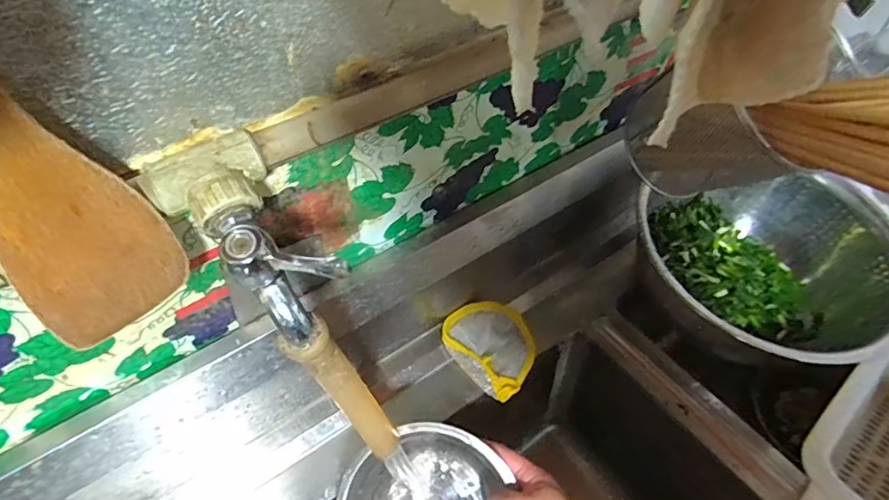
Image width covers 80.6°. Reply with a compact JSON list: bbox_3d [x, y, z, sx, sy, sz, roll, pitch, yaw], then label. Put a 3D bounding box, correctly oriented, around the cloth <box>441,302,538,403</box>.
[{"bbox_3d":[0.053,0.101,0.563,0.086,0.015,0.104,-30,55,-23],"label":"cloth"}]

